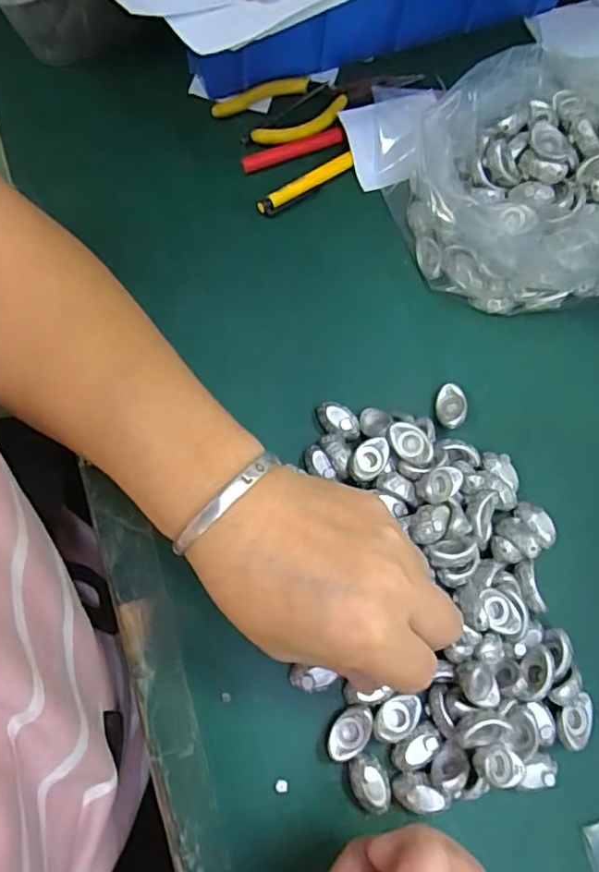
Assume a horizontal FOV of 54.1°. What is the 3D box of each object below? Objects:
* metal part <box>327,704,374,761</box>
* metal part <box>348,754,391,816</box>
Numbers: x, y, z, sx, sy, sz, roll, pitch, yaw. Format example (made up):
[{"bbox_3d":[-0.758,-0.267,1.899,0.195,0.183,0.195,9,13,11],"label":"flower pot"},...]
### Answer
[{"bbox_3d":[0.024,0.141,0.278,0.016,0.010,0.027,41,76,10],"label":"metal part"},{"bbox_3d":[0.033,0.161,0.272,0.017,0.010,0.024,-13,74,-6],"label":"metal part"}]

